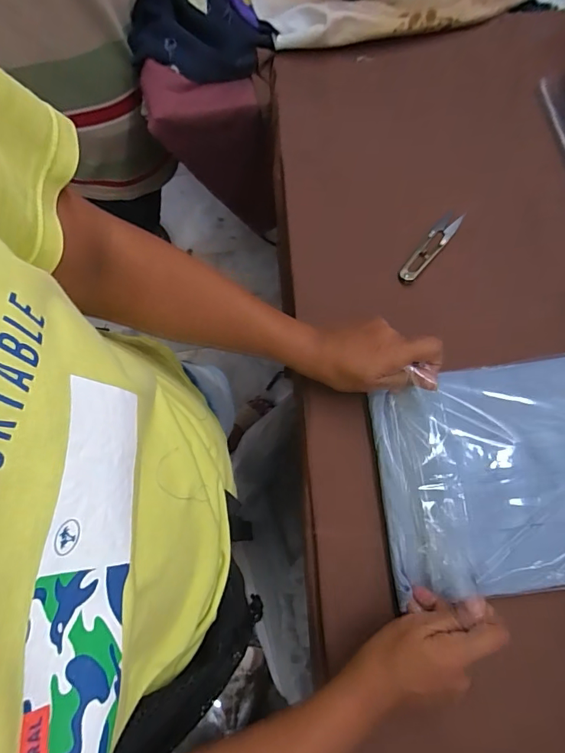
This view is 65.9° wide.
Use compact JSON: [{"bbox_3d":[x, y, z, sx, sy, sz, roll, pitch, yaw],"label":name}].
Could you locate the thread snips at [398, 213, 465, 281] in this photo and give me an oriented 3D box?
[{"bbox_3d":[0.166,-0.145,0.484,0.021,0.004,0.103,39,80,7],"label":"thread snips"}]

